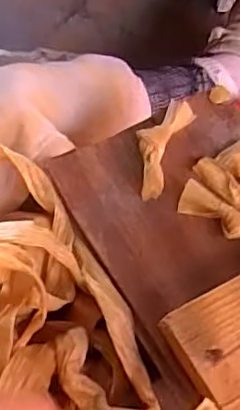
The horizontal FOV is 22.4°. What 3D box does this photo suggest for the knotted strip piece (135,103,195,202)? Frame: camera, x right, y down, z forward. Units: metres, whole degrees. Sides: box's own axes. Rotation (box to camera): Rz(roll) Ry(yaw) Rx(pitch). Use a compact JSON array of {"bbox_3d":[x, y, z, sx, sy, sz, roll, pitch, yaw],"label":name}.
[{"bbox_3d":[0.029,-0.045,0.444,0.031,0.013,0.086,21,64,9],"label":"knotted strip piece"}]

